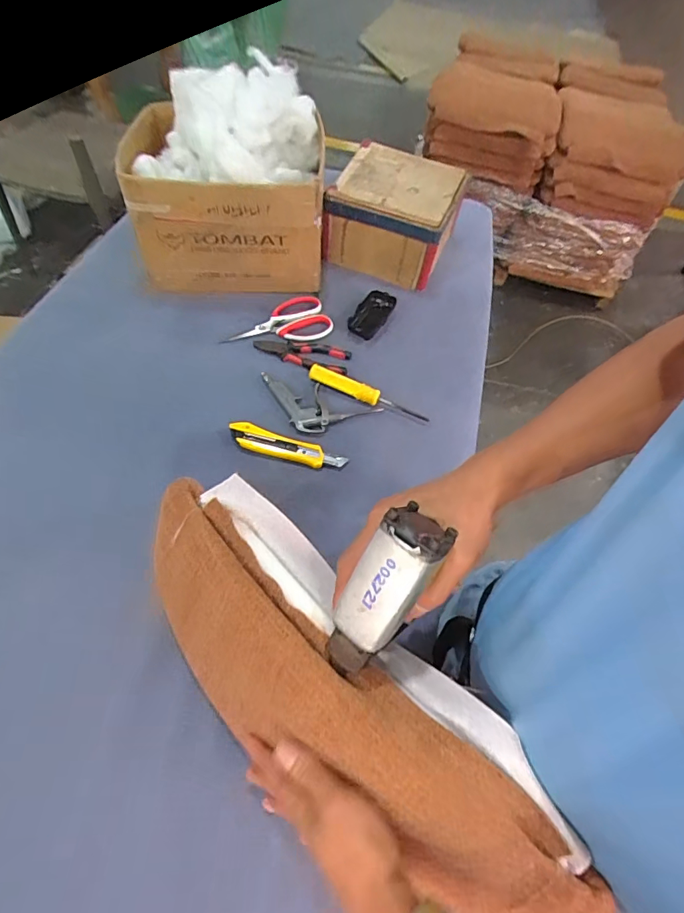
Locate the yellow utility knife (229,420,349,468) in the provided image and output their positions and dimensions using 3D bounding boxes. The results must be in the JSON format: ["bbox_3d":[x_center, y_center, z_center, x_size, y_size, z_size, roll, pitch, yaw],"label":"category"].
[{"bbox_3d":[-0.078,-0.015,0.649,0.167,0.021,0.035,14,57,5],"label":"yellow utility knife"}]

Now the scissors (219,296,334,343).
[{"bbox_3d":[-0.110,-0.231,0.786,0.179,0.015,0.101,-10,58,-11],"label":"scissors"}]

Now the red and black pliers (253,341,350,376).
[{"bbox_3d":[-0.067,-0.168,0.752,0.157,0.017,0.058,15,57,5],"label":"red and black pliers"}]

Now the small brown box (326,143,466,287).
[{"bbox_3d":[0.103,-0.449,0.881,0.209,0.154,0.205,23,58,11],"label":"small brown box"}]

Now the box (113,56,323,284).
[{"bbox_3d":[-0.198,-0.506,0.819,0.309,0.274,0.358,-4,57,-7],"label":"box"}]

